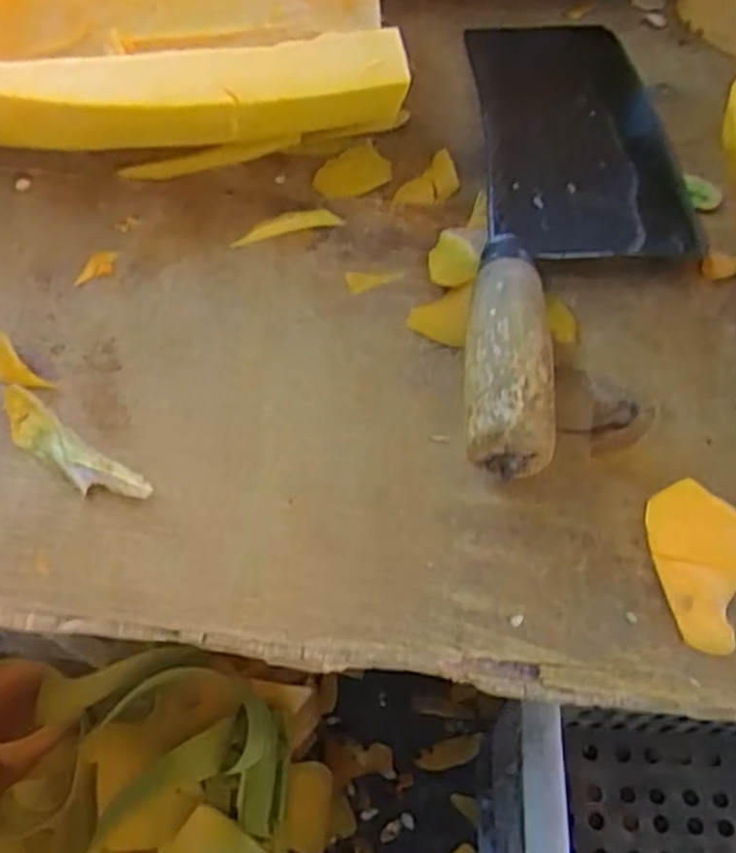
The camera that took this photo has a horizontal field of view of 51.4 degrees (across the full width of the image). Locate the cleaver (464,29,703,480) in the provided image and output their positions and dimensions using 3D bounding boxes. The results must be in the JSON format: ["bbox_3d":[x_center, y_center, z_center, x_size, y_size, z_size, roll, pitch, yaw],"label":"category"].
[{"bbox_3d":[0.078,-0.082,0.302,0.094,0.034,0.230,11,56,6],"label":"cleaver"}]

